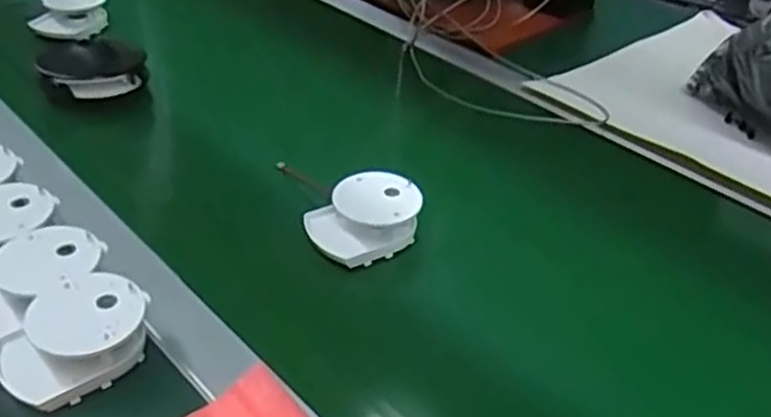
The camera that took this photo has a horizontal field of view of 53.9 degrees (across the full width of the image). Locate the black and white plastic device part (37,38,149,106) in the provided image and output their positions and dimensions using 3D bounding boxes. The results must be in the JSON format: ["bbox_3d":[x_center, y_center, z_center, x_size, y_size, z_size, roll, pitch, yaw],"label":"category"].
[{"bbox_3d":[-0.270,-0.129,0.703,0.091,0.034,0.077,-9,36,-18],"label":"black and white plastic device part"}]

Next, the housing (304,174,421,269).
[{"bbox_3d":[-0.013,0.005,0.548,0.081,0.035,0.060,-18,40,-28],"label":"housing"}]

